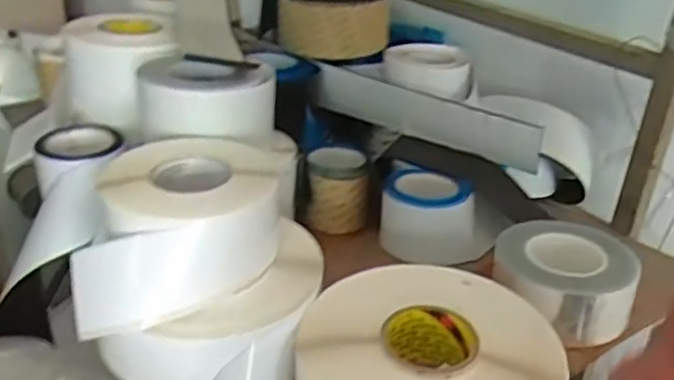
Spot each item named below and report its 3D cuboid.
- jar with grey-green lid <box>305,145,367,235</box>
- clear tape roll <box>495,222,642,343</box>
[{"bbox_3d":[-0.003,0.001,0.855,0.075,0.091,0.091,2,29,-5],"label":"jar with grey-green lid"},{"bbox_3d":[0.243,0.094,0.693,0.143,0.071,0.138,4,28,-2],"label":"clear tape roll"}]

